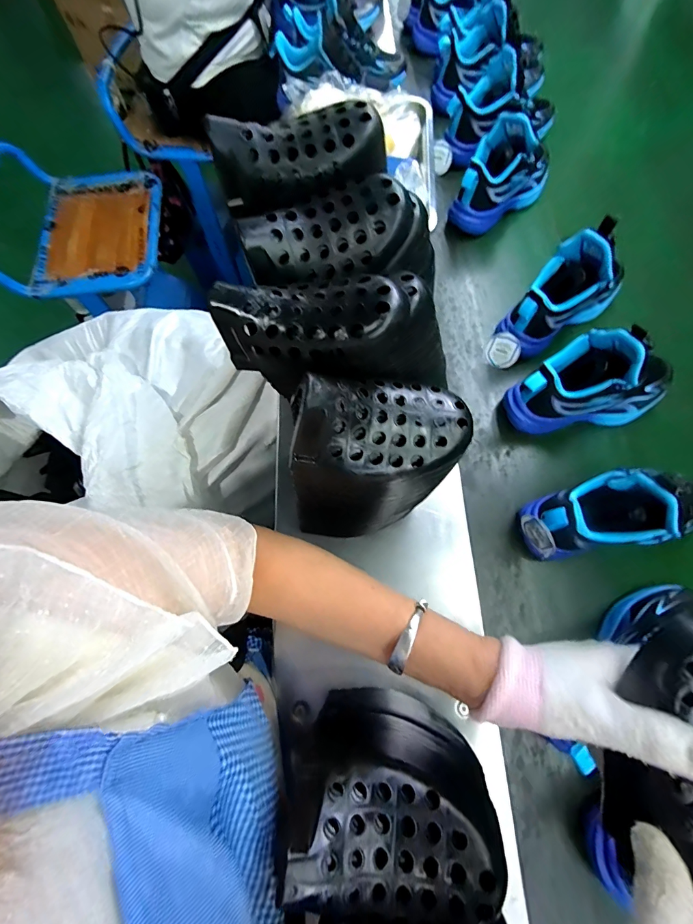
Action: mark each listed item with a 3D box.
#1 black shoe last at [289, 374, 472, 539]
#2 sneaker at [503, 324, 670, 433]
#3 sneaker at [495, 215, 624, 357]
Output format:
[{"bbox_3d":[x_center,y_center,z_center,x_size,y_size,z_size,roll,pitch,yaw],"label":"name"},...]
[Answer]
[{"bbox_3d":[0.022,0.005,0.364,0.150,0.224,0.077,-16,71,-4],"label":"black shoe last"},{"bbox_3d":[0.324,-0.105,0.493,0.219,0.154,0.081,-8,70,-2],"label":"sneaker"},{"bbox_3d":[0.319,-0.246,0.545,0.215,0.142,0.078,-33,73,-10],"label":"sneaker"}]

